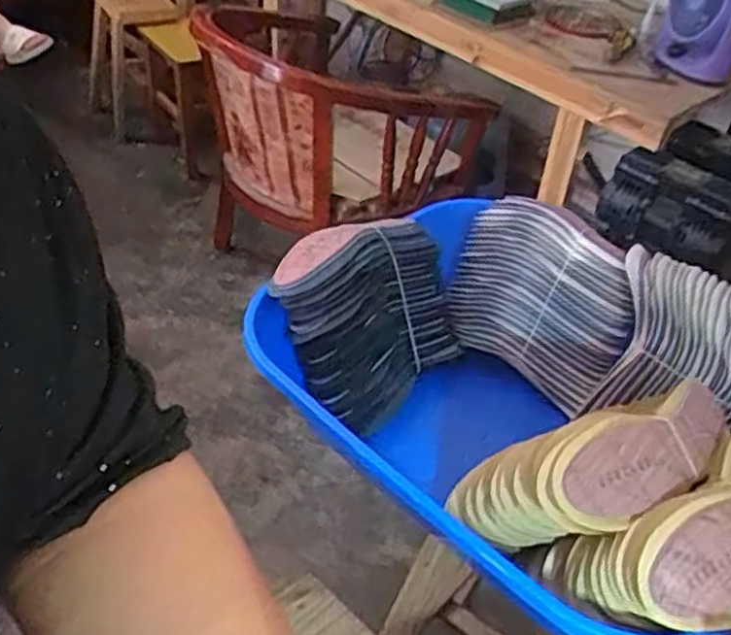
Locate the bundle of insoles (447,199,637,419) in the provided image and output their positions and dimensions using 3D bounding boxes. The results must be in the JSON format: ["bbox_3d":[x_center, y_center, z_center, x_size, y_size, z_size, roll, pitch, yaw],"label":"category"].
[{"bbox_3d":[0.239,-0.029,1.044,0.263,0.239,0.090,33,25,28],"label":"bundle of insoles"}]

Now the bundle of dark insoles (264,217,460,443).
[{"bbox_3d":[0.010,0.005,0.987,0.092,0.261,0.237,6,33,44],"label":"bundle of dark insoles"}]

